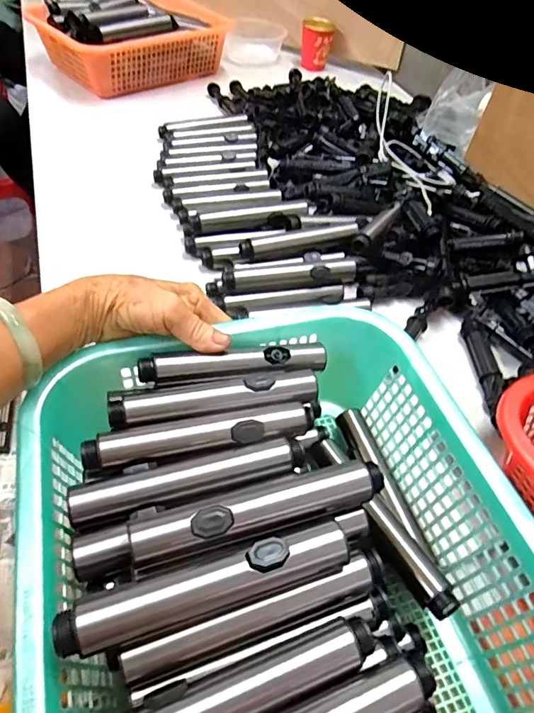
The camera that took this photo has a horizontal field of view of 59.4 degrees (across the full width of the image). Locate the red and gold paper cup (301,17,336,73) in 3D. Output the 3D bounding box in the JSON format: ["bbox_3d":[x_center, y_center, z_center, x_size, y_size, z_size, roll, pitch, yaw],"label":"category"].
[{"bbox_3d":[0.109,-0.669,1.009,0.069,0.084,0.063,6,50,-1],"label":"red and gold paper cup"}]

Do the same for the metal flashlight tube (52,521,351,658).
[{"bbox_3d":[-0.030,0.116,0.243,0.147,0.021,0.031,-12,52,-15],"label":"metal flashlight tube"}]

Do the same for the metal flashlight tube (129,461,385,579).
[{"bbox_3d":[-0.001,0.090,0.268,0.147,0.026,0.023,-13,53,-16],"label":"metal flashlight tube"}]

